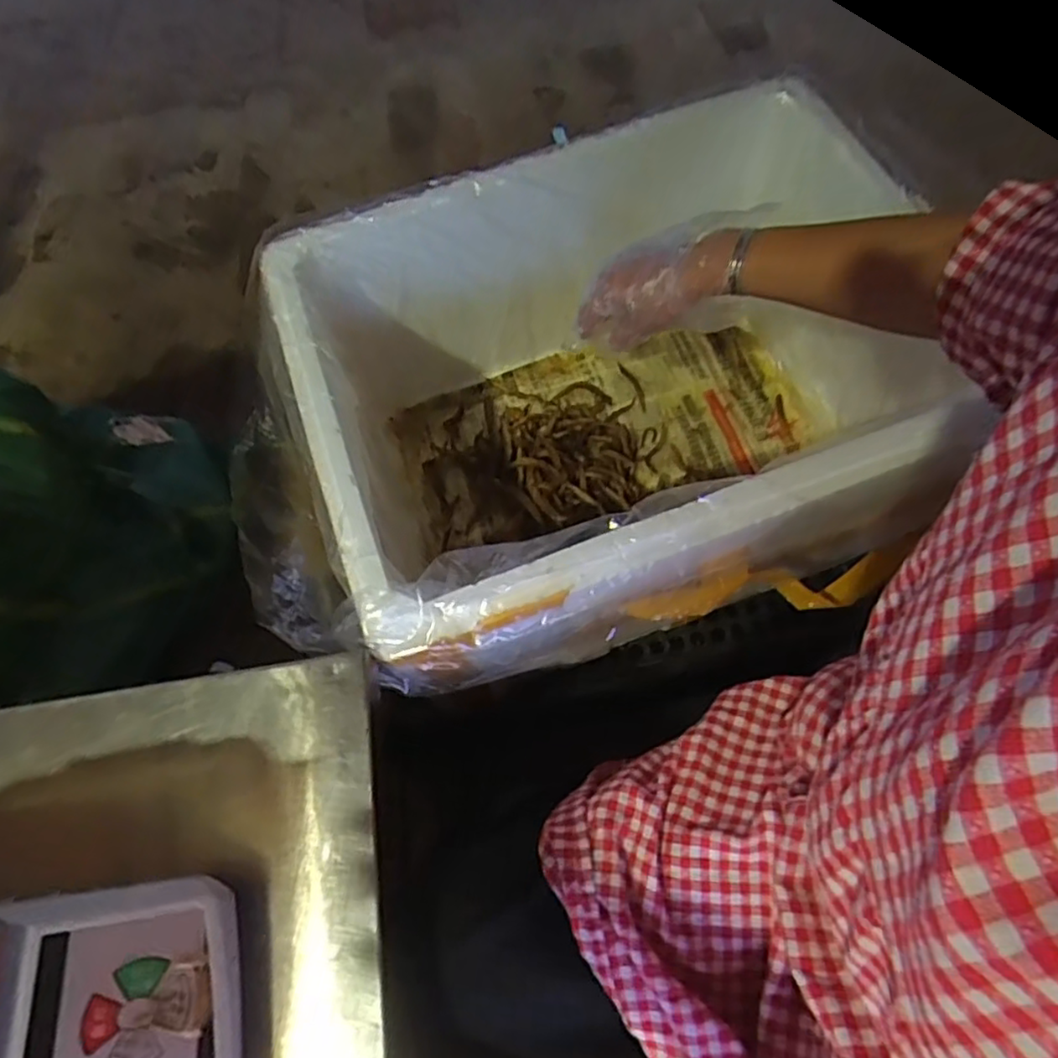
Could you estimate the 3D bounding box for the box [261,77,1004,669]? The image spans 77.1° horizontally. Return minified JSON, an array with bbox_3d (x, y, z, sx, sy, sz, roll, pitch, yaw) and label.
[{"bbox_3d":[0.063,-0.115,0.695,0.630,0.323,0.466,-19,65,-5],"label":"box"}]

